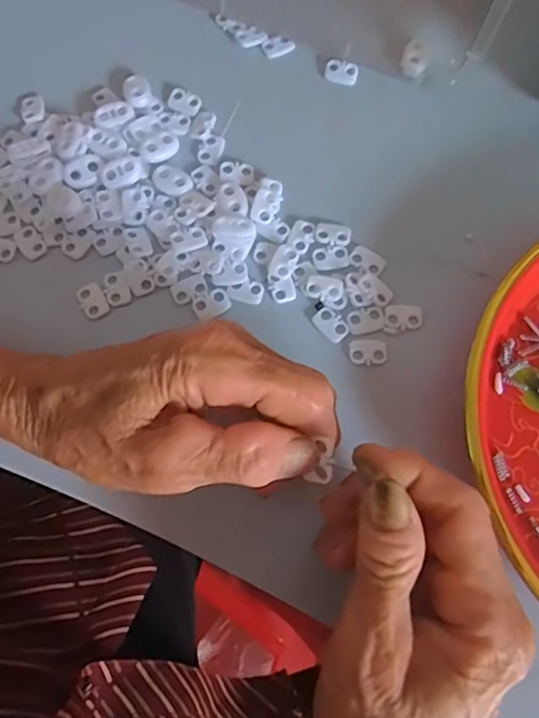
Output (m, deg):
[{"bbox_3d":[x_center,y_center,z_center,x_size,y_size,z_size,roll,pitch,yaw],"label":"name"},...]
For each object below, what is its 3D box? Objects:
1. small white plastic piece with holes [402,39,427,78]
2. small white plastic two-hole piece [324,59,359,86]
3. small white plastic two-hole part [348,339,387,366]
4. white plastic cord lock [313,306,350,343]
[{"bbox_3d":[0.083,-0.170,0.310,0.013,0.004,0.024,17,77,3],"label":"small white plastic piece with holes"},{"bbox_3d":[0.041,-0.164,0.313,0.019,0.005,0.011,12,77,2],"label":"small white plastic two-hole piece"},{"bbox_3d":[0.048,-0.004,0.267,0.018,0.004,0.012,3,77,0],"label":"small white plastic two-hole part"},{"bbox_3d":[0.031,-0.017,0.271,0.012,0.004,0.018,-41,81,-9],"label":"white plastic cord lock"}]

